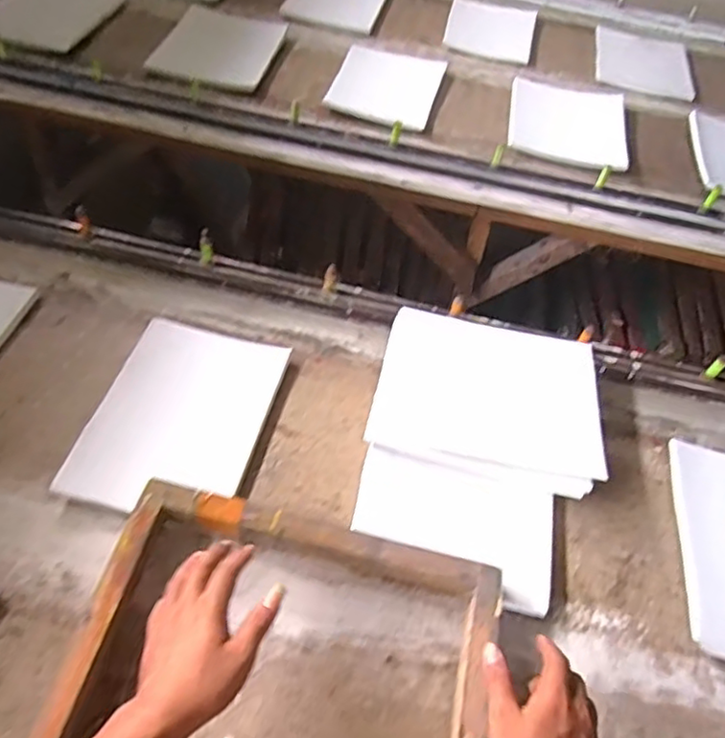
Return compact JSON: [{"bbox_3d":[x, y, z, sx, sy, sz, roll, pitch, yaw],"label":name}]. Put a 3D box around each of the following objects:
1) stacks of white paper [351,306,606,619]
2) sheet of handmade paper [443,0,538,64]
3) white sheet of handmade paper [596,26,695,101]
[{"bbox_3d":[0.148,0.096,0.807,0.288,0.037,0.371,12,56,6],"label":"stacks of white paper"},{"bbox_3d":[0.302,-0.800,1.479,0.201,0.011,0.239,16,58,-1],"label":"sheet of handmade paper"},{"bbox_3d":[0.641,-0.698,1.432,0.207,0.009,0.242,10,55,5],"label":"white sheet of handmade paper"}]

